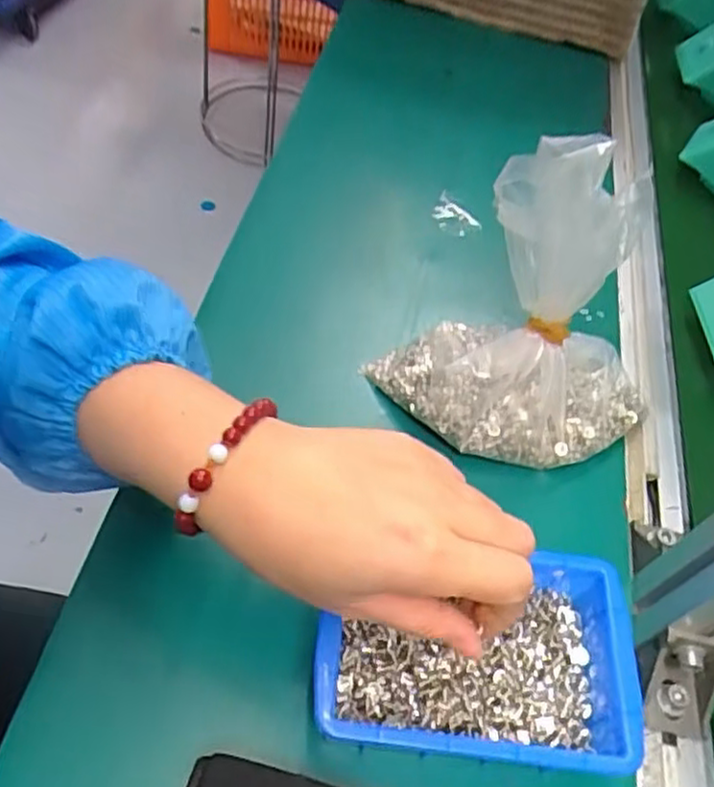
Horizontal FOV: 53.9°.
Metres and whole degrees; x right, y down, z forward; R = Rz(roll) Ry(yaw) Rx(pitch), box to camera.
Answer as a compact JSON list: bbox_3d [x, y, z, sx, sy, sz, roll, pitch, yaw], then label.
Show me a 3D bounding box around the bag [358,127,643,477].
[{"bbox_3d":[0.114,-0.044,0.417,0.152,0.164,0.123,-21,60,-23],"label":"bag"}]

